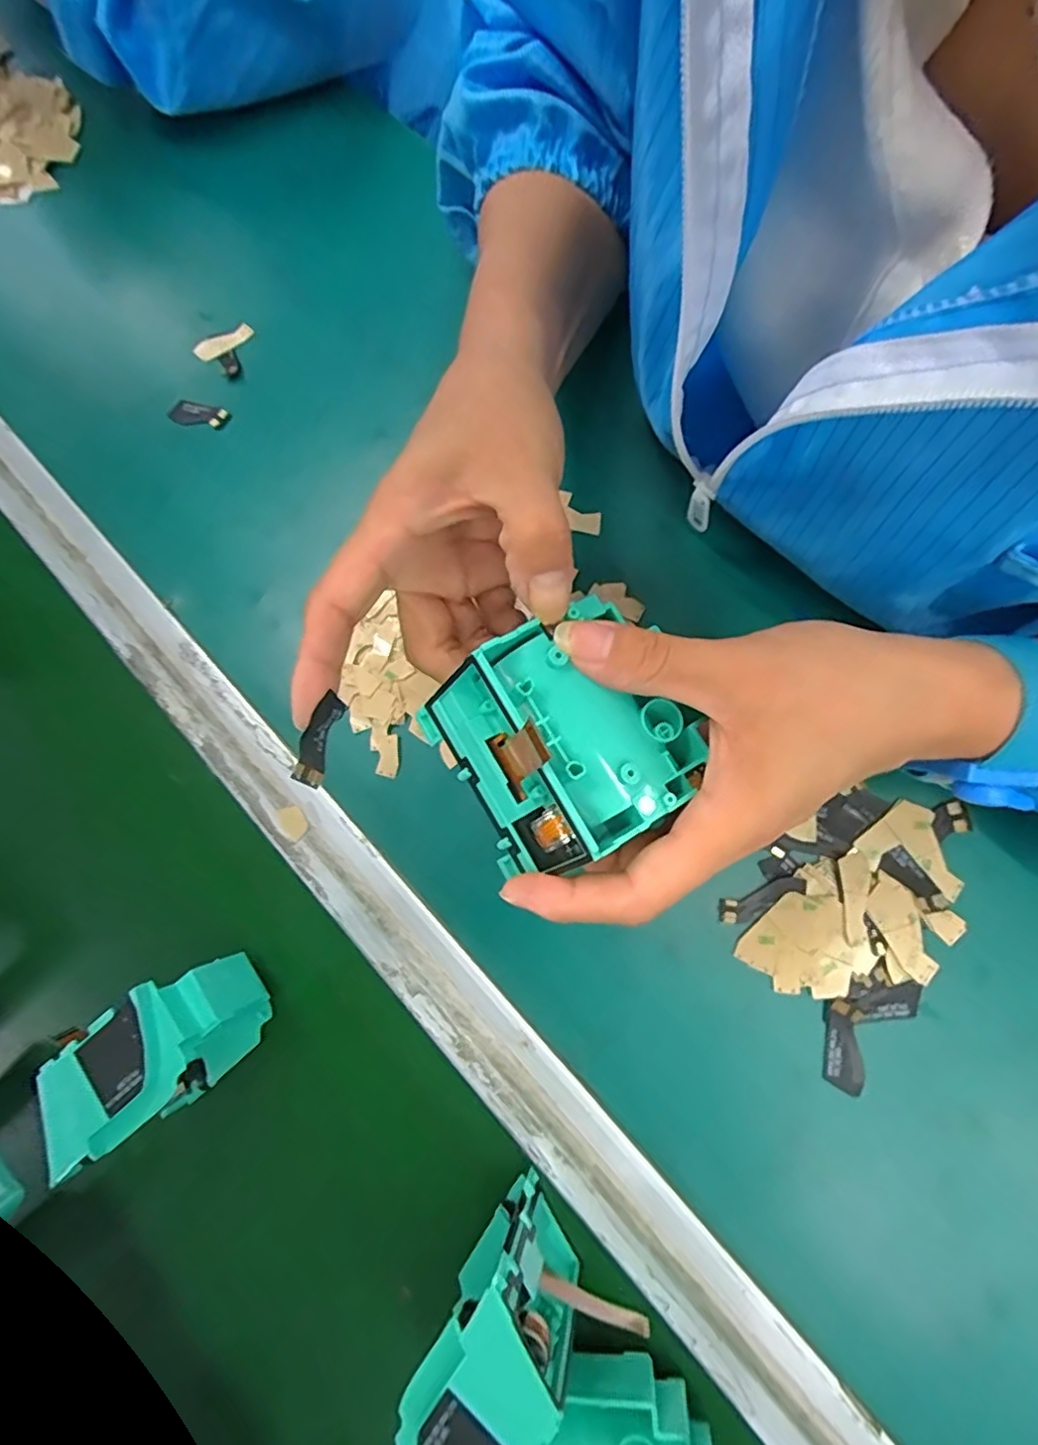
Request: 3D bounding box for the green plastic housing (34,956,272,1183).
[{"bbox_3d":[-0.151,0.141,0.275,0.081,0.080,0.046,-33,79,-7],"label":"green plastic housing"}]

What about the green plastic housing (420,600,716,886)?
[{"bbox_3d":[0.016,0.005,0.202,0.075,0.029,0.071,-31,78,-6],"label":"green plastic housing"}]

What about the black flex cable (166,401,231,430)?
[{"bbox_3d":[-0.187,-0.180,0.366,0.041,0.011,0.013,17,77,20],"label":"black flex cable"}]

